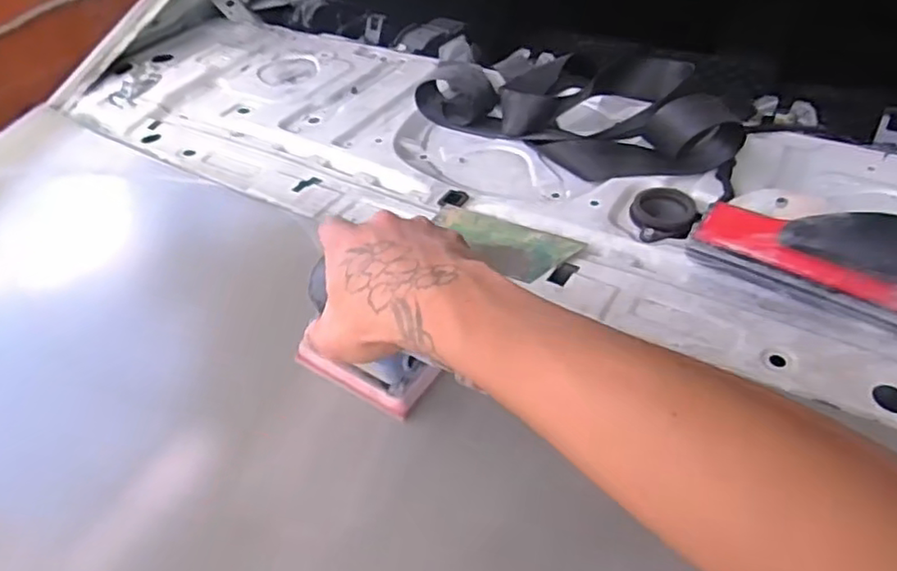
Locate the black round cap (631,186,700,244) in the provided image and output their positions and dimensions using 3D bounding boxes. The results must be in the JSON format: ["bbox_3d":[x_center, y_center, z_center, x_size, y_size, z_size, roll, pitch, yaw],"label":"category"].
[{"bbox_3d":[0.200,-0.068,0.597,0.057,0.014,0.075,3,43,9],"label":"black round cap"}]

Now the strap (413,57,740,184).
[{"bbox_3d":[0.153,-0.215,0.733,0.355,0.074,0.191,29,53,32],"label":"strap"}]

